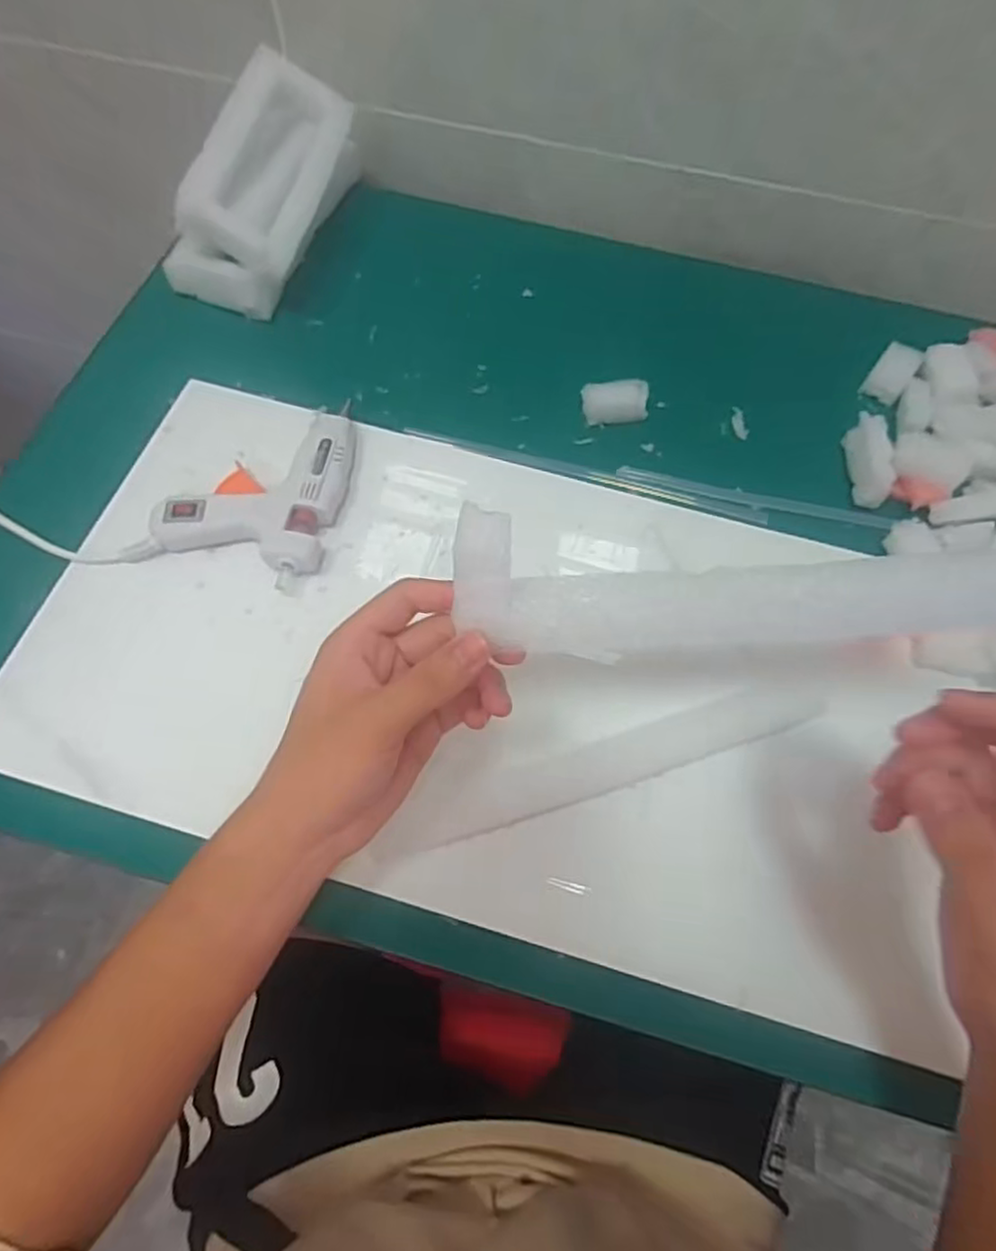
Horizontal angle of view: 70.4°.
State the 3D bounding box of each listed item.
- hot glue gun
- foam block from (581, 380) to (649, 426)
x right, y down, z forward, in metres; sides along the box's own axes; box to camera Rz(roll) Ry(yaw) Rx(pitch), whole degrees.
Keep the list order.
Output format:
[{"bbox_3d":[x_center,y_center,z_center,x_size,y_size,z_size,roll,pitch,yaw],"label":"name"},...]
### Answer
[{"bbox_3d":[-0.160,-0.094,0.467,0.112,0.024,0.132,15,65,7],"label":"hot glue gun"},{"bbox_3d":[0.088,-0.165,0.527,0.047,0.026,0.023,-6,65,-2],"label":"foam block"}]

